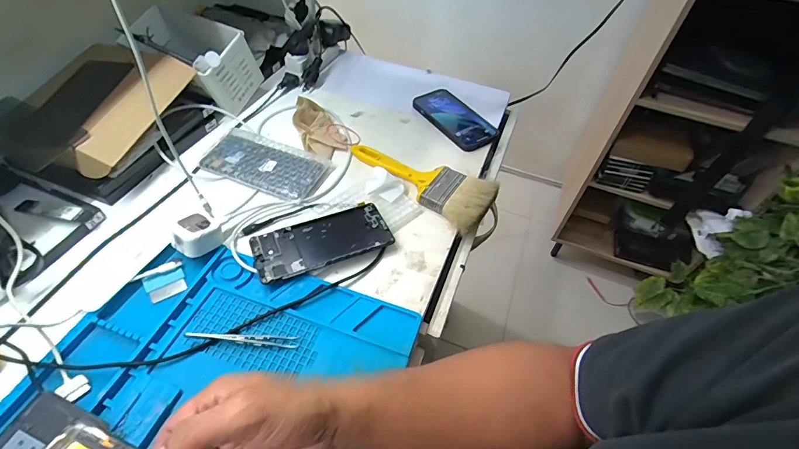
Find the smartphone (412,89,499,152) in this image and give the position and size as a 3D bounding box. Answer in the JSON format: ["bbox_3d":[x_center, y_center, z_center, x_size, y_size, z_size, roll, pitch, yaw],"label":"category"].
[{"bbox_3d":[0.095,-0.180,0.685,0.075,0.017,0.159,-25,55,-24],"label":"smartphone"}]

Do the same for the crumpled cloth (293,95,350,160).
[{"bbox_3d":[-0.121,-0.151,0.623,0.069,0.044,0.109,-20,54,-21],"label":"crumpled cloth"}]

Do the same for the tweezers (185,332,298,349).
[{"bbox_3d":[-0.156,0.114,0.407,0.105,0.013,0.011,2,49,-3],"label":"tweezers"}]

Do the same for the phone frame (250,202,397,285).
[{"bbox_3d":[-0.092,0.021,0.492,0.159,0.013,0.072,-16,52,-18],"label":"phone frame"}]

